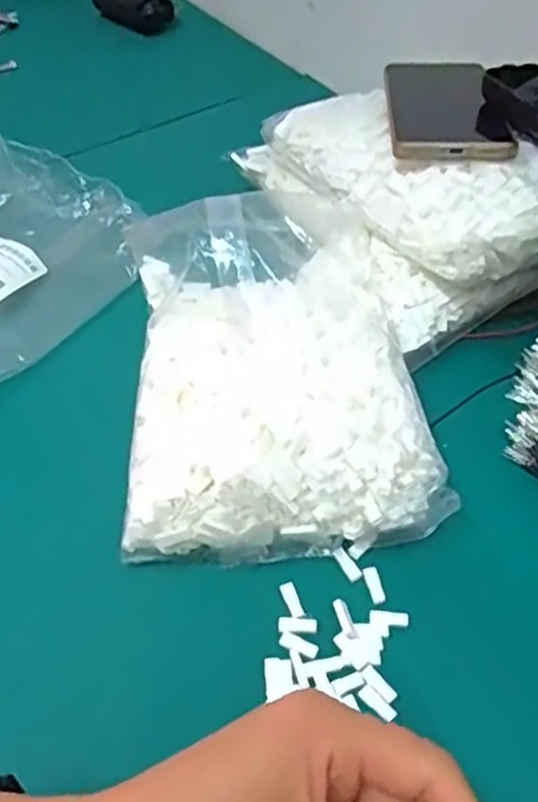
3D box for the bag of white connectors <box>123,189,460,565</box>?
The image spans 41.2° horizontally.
[{"bbox_3d":[-0.005,-0.023,0.427,0.173,0.091,0.220,-8,51,-5],"label":"bag of white connectors"}]

